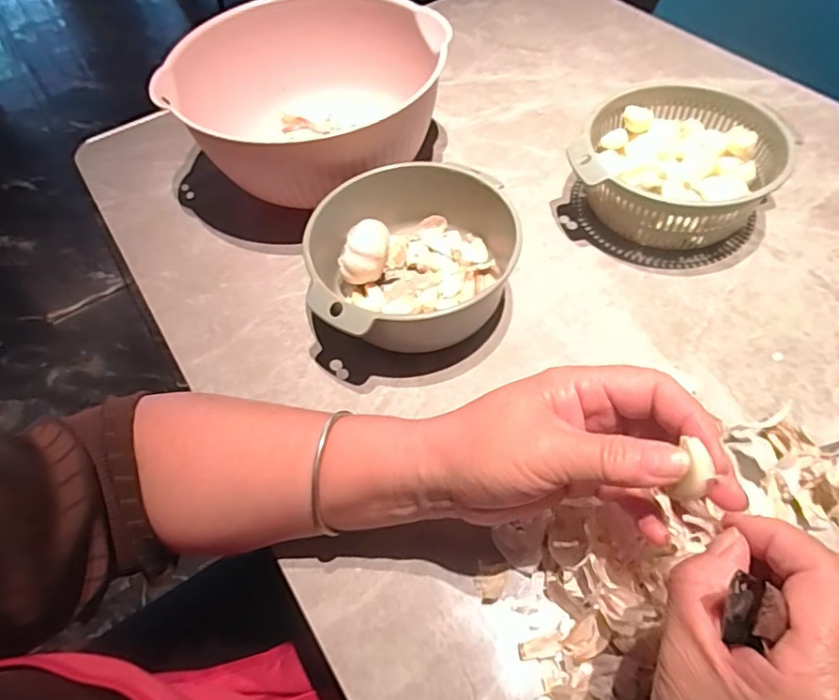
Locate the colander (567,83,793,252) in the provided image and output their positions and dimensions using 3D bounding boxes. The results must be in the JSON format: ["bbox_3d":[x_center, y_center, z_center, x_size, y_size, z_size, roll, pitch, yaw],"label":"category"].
[{"bbox_3d":[0.223,-0.157,0.483,0.155,0.071,0.156,25,60,20],"label":"colander"}]

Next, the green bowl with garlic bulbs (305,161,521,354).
[{"bbox_3d":[-0.008,-0.077,0.445,0.169,0.069,0.146,-21,56,-11],"label":"green bowl with garlic bulbs"}]

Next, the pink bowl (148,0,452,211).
[{"bbox_3d":[-0.107,-0.237,0.540,0.247,0.115,0.249,-2,55,3],"label":"pink bowl"}]

